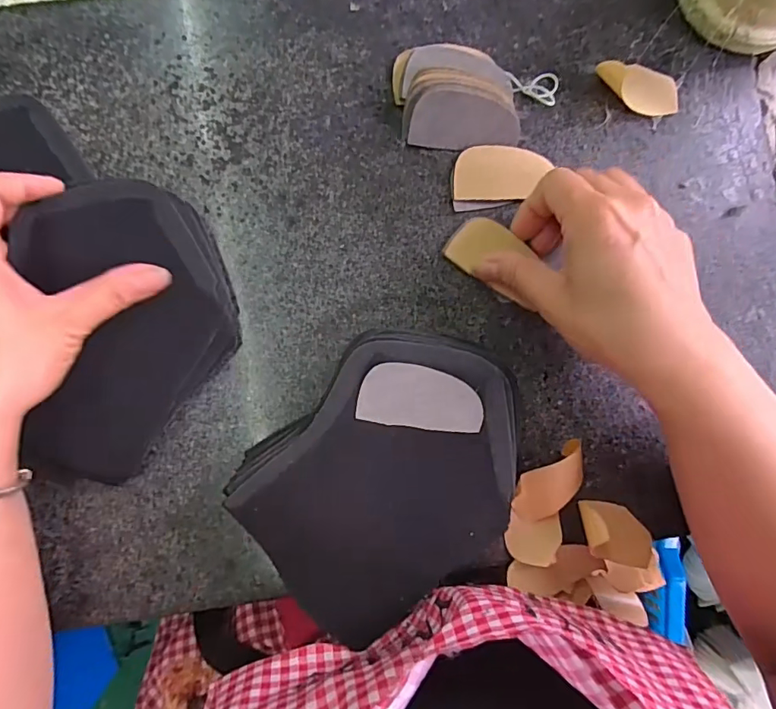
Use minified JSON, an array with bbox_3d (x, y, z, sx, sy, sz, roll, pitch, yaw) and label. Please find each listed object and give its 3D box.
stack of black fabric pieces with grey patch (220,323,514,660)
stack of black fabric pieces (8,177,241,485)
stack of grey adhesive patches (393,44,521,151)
[{"bbox_3d":[0.002,0.068,0.289,0.161,0.037,0.132,-37,90,-4],"label":"stack of black fabric pieces with grey patch"},{"bbox_3d":[-0.153,-0.016,0.289,0.118,0.018,0.172,-5,87,-4],"label":"stack of black fabric pieces"},{"bbox_3d":[0.043,-0.167,0.309,0.074,0.028,0.065,-3,87,-4],"label":"stack of grey adhesive patches"}]

